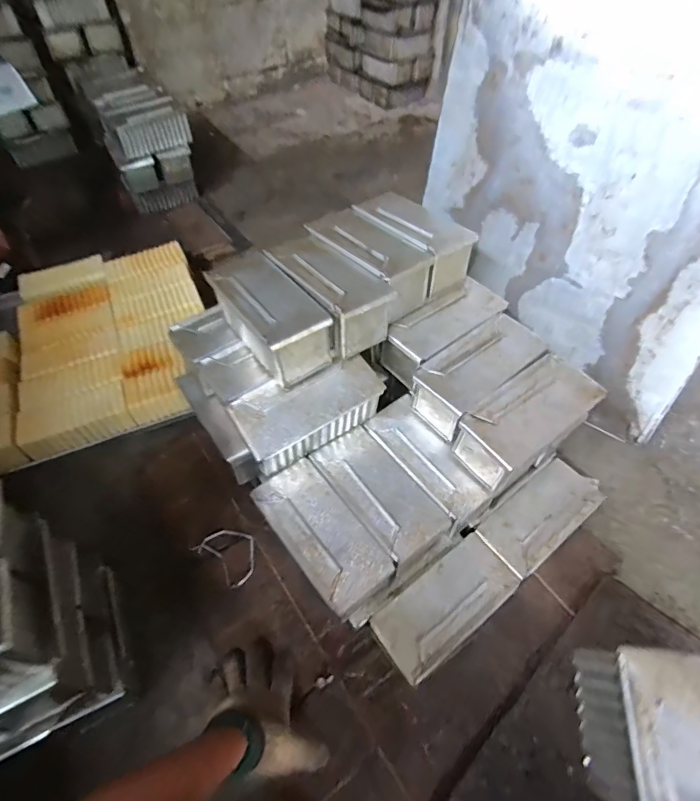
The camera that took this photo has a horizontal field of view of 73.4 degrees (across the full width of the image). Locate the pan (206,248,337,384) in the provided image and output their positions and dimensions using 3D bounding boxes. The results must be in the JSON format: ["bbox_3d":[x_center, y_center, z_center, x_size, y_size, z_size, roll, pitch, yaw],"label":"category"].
[{"bbox_3d":[-0.112,-0.122,0.674,0.103,0.084,0.204,-25,54,-20],"label":"pan"}]

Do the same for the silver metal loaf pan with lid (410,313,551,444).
[{"bbox_3d":[0.193,-0.036,0.714,0.207,0.083,0.104,-33,58,-22],"label":"silver metal loaf pan with lid"}]

